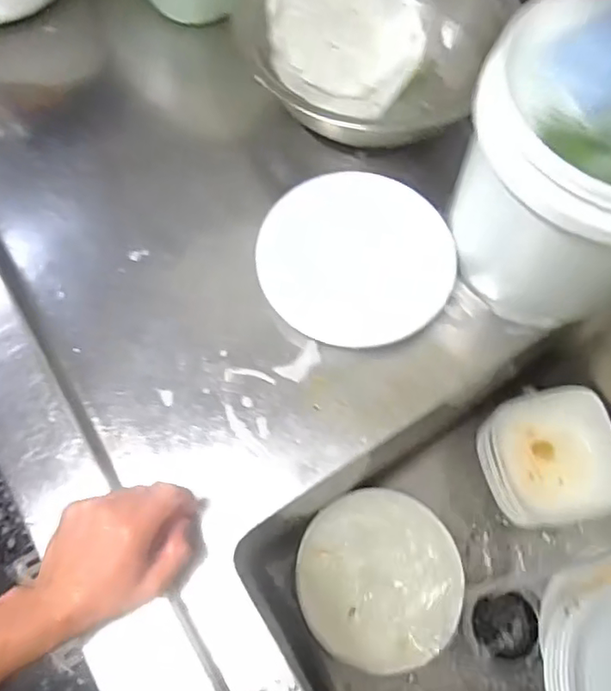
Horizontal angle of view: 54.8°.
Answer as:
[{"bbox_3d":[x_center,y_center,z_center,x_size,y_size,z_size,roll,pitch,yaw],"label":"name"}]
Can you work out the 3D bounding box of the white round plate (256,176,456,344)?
[{"bbox_3d":[0.049,-0.090,0.590,0.184,0.019,0.186,0,68,0],"label":"white round plate"}]

